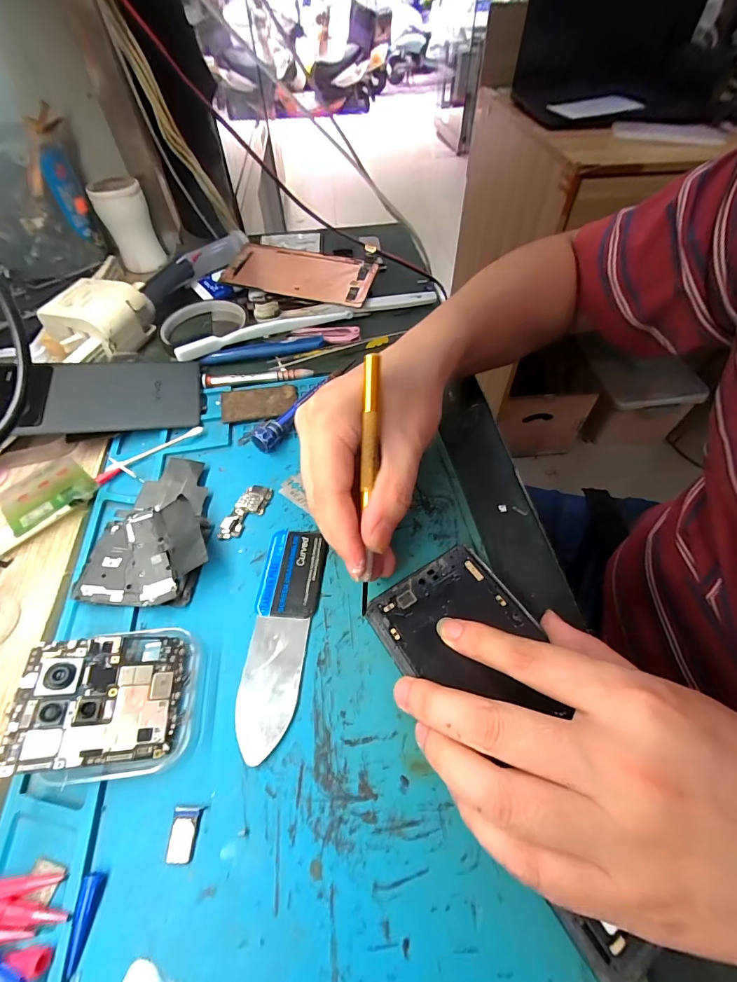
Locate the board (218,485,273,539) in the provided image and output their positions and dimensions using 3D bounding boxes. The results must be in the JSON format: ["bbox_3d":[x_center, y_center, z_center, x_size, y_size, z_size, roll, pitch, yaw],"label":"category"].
[{"bbox_3d":[-0.082,0.014,0.263,0.019,0.005,0.044,22,58,16],"label":"board"}]

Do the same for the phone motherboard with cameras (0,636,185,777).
[{"bbox_3d":[-0.125,0.096,0.185,0.065,0.004,0.053,7,51,-21],"label":"phone motherboard with cameras"}]

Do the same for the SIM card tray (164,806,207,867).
[{"bbox_3d":[-0.078,0.145,0.166,0.012,0.004,0.019,0,54,0],"label":"SIM card tray"}]

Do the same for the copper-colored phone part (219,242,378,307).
[{"bbox_3d":[-0.072,-0.233,0.421,0.157,0.007,0.074,14,63,9],"label":"copper-colored phone part"}]

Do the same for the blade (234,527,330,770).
[{"bbox_3d":[-0.049,0.075,0.217,0.035,0.004,0.119,4,54,4],"label":"blade"}]

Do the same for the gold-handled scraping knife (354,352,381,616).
[{"bbox_3d":[0.001,0.001,0.206,0.008,0.132,0.010,2,15,2],"label":"gold-handled scraping knife"}]

